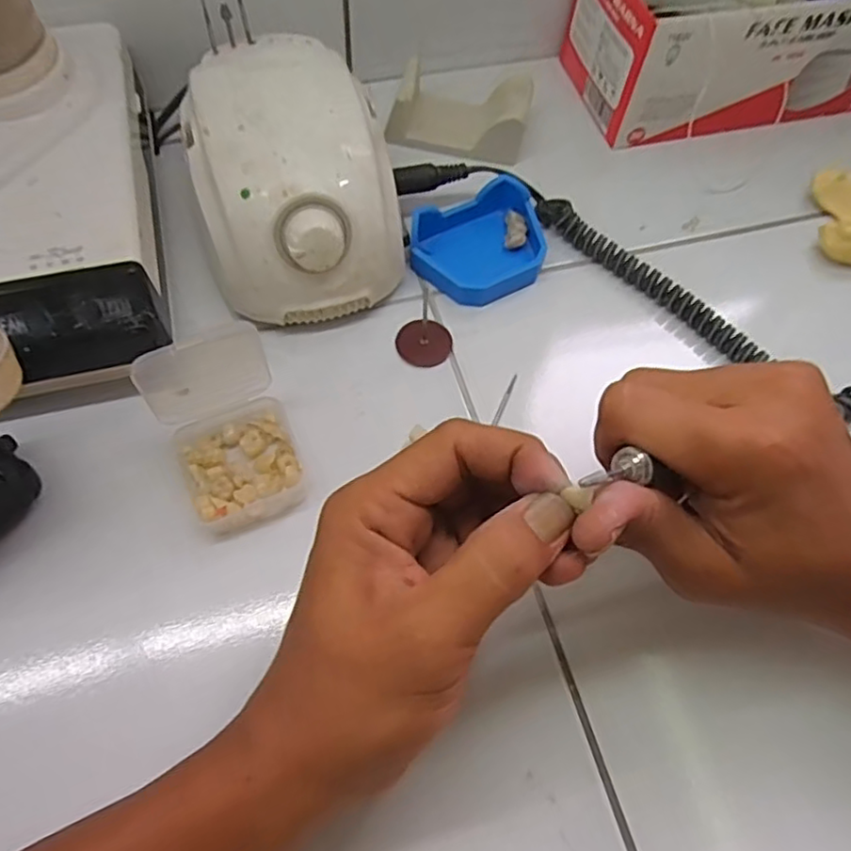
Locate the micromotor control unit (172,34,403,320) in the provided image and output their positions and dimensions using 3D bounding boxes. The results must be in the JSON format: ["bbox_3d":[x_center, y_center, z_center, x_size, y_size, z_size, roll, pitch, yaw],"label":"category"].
[{"bbox_3d":[-0.071,-0.133,0.351,0.099,0.076,0.136,-16,65,-10],"label":"micromotor control unit"}]

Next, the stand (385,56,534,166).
[{"bbox_3d":[0.022,-0.204,0.424,0.086,0.027,0.052,12,63,4],"label":"stand"}]

